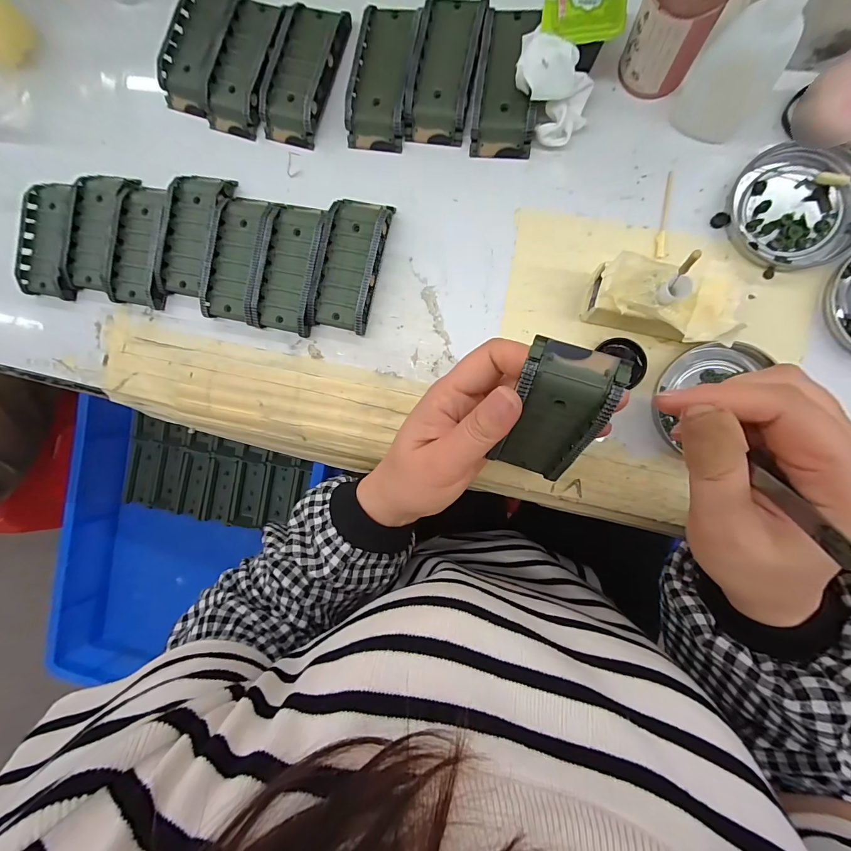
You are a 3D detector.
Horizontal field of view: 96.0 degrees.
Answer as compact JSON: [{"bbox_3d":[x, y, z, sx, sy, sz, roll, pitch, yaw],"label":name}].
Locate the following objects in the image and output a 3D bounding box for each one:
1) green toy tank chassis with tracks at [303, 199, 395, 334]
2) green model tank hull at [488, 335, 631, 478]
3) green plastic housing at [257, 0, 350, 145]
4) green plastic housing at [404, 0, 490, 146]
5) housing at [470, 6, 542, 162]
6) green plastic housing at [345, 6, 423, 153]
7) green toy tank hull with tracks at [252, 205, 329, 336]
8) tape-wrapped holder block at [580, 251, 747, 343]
[{"bbox_3d":[-0.056,-0.119,0.284,0.043,0.019,0.094,15,93,8],"label":"green toy tank chassis with tracks"},{"bbox_3d":[0.065,0.000,0.200,0.042,0.093,0.021,14,58,8],"label":"green model tank hull"},{"bbox_3d":[-0.094,-0.267,0.289,0.047,0.015,0.096,18,93,8],"label":"green plastic housing"},{"bbox_3d":[0.014,-0.256,0.274,0.045,0.018,0.094,11,92,8],"label":"green plastic housing"},{"bbox_3d":[0.059,-0.242,0.268,0.042,0.018,0.095,8,92,8],"label":"housing"},{"bbox_3d":[-0.030,-0.257,0.280,0.043,0.018,0.096,11,92,8],"label":"green plastic housing"},{"bbox_3d":[-0.101,-0.119,0.291,0.045,0.018,0.093,13,93,8],"label":"green toy tank hull with tracks"},{"bbox_3d":[0.147,-0.076,0.241,0.085,0.044,0.046,11,92,8],"label":"tape-wrapped holder block"}]

